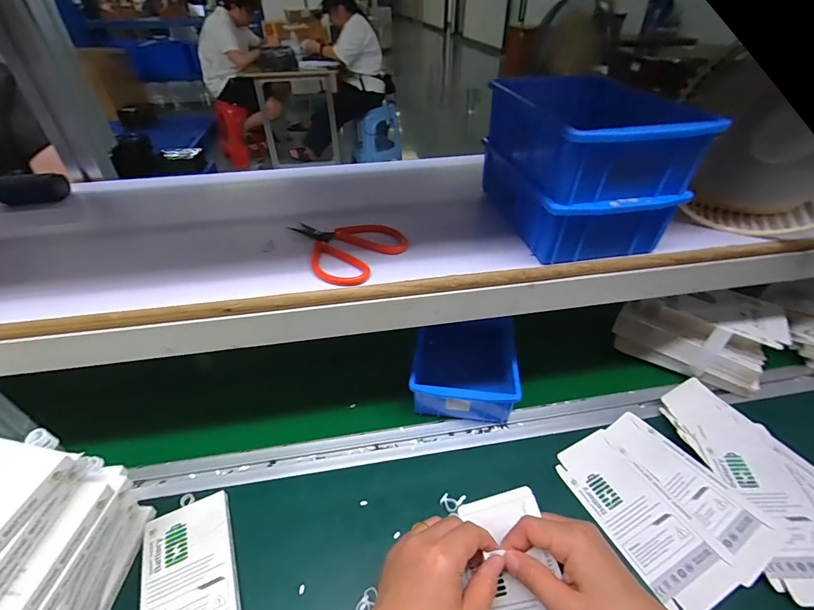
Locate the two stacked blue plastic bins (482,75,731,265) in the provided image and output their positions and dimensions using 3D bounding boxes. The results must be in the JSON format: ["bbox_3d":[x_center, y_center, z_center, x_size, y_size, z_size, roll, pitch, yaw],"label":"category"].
[{"bbox_3d":[0.174,-0.146,0.399,0.138,0.129,0.181,-8,40,-8],"label":"two stacked blue plastic bins"}]

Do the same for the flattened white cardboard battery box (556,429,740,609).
[{"bbox_3d":[0.247,0.221,0.418,0.085,0.007,0.173,-22,45,-15],"label":"flattened white cardboard battery box"}]

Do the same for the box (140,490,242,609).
[{"bbox_3d":[-0.201,0.262,0.361,0.079,0.013,0.152,-17,42,-19],"label":"box"}]

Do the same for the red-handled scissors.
[{"bbox_3d":[-0.057,-0.062,0.398,0.096,0.009,0.114,-23,44,-25],"label":"red-handled scissors"}]

